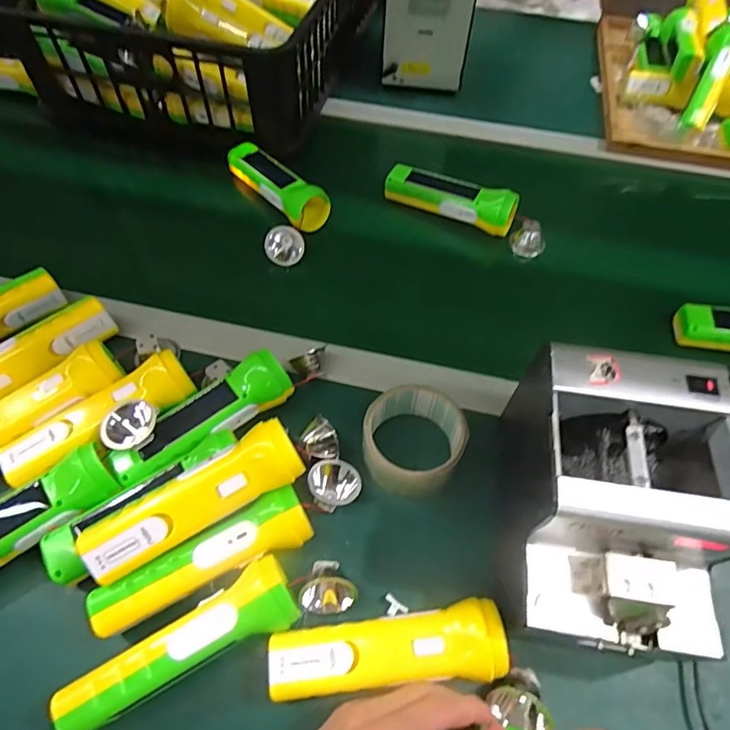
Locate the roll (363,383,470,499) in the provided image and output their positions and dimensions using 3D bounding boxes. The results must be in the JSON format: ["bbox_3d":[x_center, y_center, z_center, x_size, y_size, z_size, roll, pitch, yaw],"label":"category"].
[{"bbox_3d":[0.042,0.068,0.437,0.083,0.055,0.087,0,57,0],"label":"roll"}]

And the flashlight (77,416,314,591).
[{"bbox_3d":[-0.127,0.101,0.374,0.160,0.049,0.043,-28,61,-17],"label":"flashlight"}]

